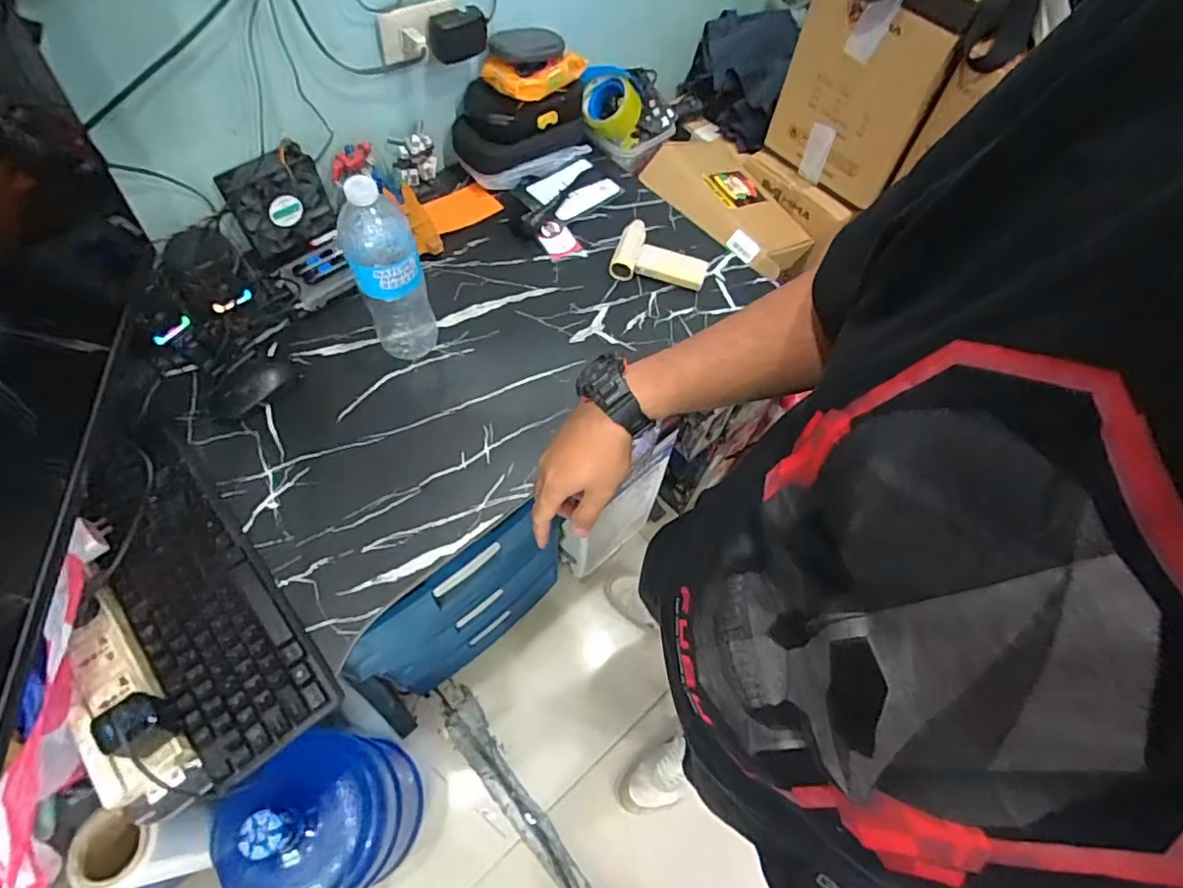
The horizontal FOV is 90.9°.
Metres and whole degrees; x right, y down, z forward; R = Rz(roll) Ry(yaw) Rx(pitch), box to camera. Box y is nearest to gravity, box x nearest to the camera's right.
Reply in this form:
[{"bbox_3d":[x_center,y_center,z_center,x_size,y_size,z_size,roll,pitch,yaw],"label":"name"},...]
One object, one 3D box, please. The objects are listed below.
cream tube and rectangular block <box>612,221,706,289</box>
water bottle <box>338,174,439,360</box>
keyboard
[{"bbox_3d":[0.106,-0.294,0.901,0.143,0.036,0.104,6,62,0],"label":"cream tube and rectangular block"},{"bbox_3d":[-0.244,-0.203,0.707,0.081,0.254,0.084,-17,64,-12],"label":"water bottle"},{"bbox_3d":[-0.432,0.143,0.624,0.119,0.032,0.416,-36,69,-20],"label":"keyboard"}]

